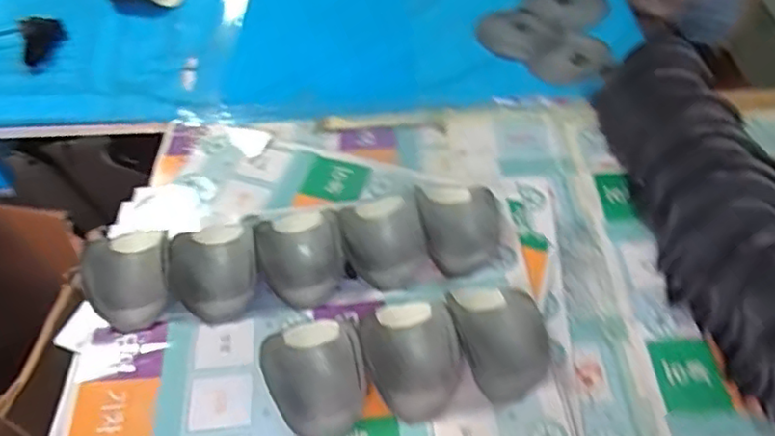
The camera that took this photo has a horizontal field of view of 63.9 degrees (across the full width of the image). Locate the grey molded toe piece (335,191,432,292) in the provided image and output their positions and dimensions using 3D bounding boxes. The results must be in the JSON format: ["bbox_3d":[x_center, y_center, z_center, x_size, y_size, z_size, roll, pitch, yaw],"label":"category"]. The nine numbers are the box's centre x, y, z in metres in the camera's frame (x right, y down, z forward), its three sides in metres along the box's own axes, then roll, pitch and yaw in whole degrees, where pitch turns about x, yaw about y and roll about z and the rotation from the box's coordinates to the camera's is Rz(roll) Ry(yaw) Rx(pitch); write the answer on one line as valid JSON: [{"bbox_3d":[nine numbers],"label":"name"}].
[{"bbox_3d":[-0.003,0.023,0.790,0.099,0.046,0.145,-11,52,-8],"label":"grey molded toe piece"}]

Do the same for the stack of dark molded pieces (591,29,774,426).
[{"bbox_3d":[0.394,0.032,0.720,0.165,0.115,0.600,-9,51,-6],"label":"stack of dark molded pieces"}]

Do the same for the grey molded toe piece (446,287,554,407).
[{"bbox_3d":[0.128,0.124,0.692,0.109,0.042,0.141,-22,54,-16],"label":"grey molded toe piece"}]

